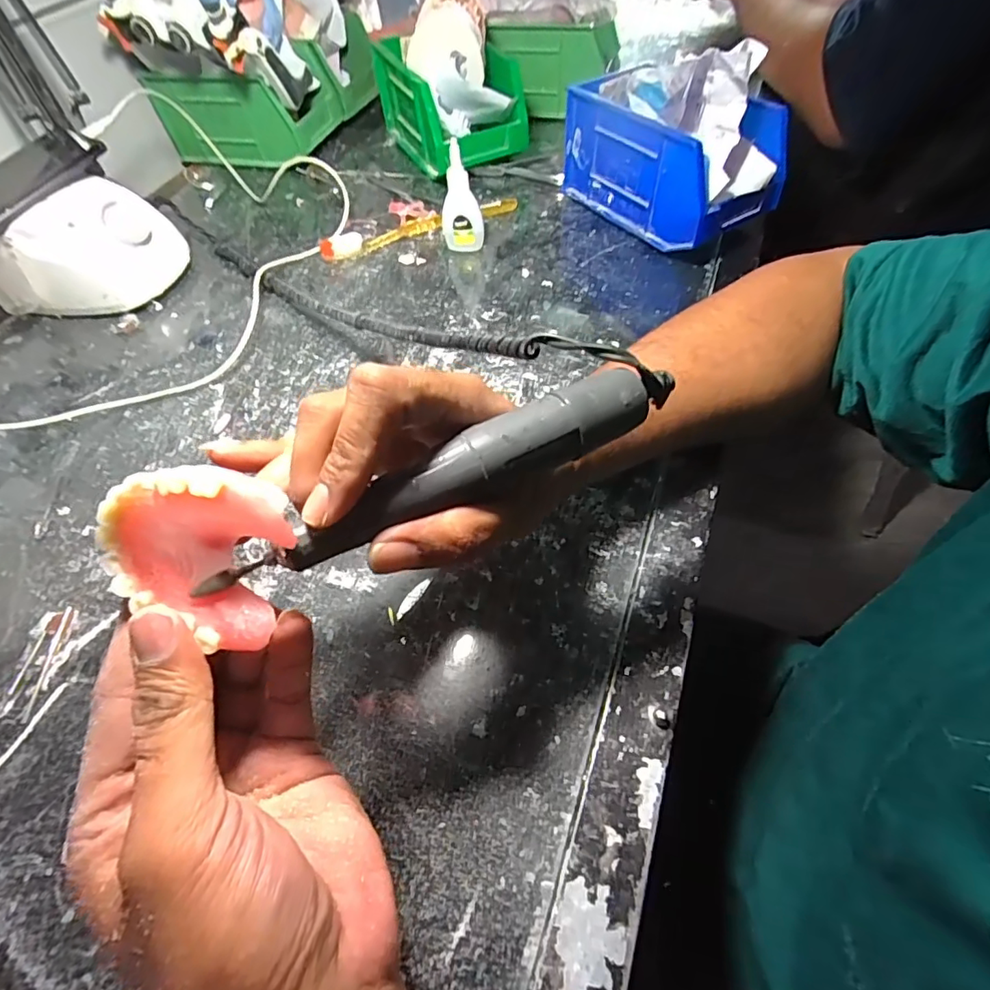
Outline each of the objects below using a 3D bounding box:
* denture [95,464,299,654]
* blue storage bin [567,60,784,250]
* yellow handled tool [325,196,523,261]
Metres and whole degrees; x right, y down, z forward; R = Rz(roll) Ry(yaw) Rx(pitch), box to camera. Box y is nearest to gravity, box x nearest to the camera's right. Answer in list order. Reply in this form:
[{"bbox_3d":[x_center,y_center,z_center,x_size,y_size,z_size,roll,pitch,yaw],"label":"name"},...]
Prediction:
[{"bbox_3d":[-0.092,0.016,0.168,0.058,0.052,0.022,16,16,2],"label":"denture"},{"bbox_3d":[0.144,-0.284,0.451,0.093,0.091,0.175,-34,60,-19],"label":"blue storage bin"},{"bbox_3d":[-0.068,-0.249,0.488,0.187,0.016,0.018,-19,56,-10],"label":"yellow handled tool"}]

